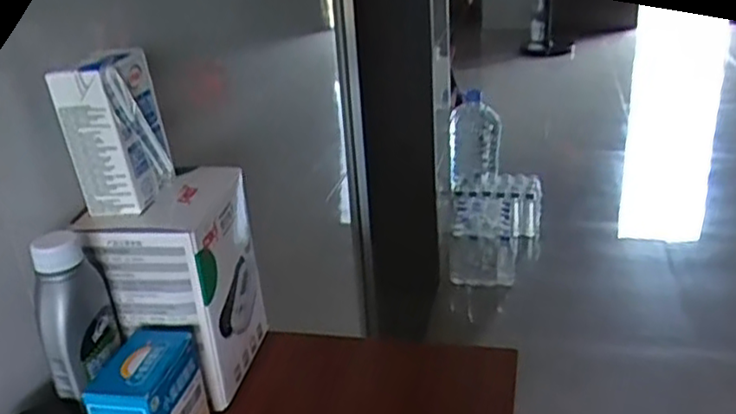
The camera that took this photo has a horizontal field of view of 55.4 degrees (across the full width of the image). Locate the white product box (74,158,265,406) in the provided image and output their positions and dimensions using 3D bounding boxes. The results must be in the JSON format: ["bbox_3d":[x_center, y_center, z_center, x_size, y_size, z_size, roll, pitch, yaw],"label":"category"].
[{"bbox_3d":[-0.151,0.059,0.572,0.095,0.155,0.123,2,25,13],"label":"white product box"}]

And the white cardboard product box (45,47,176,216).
[{"bbox_3d":[-0.184,-0.053,0.516,0.050,0.119,0.057,1,25,12],"label":"white cardboard product box"}]

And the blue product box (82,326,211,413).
[{"bbox_3d":[-0.150,0.142,0.487,0.055,0.086,0.083,-1,25,7],"label":"blue product box"}]

